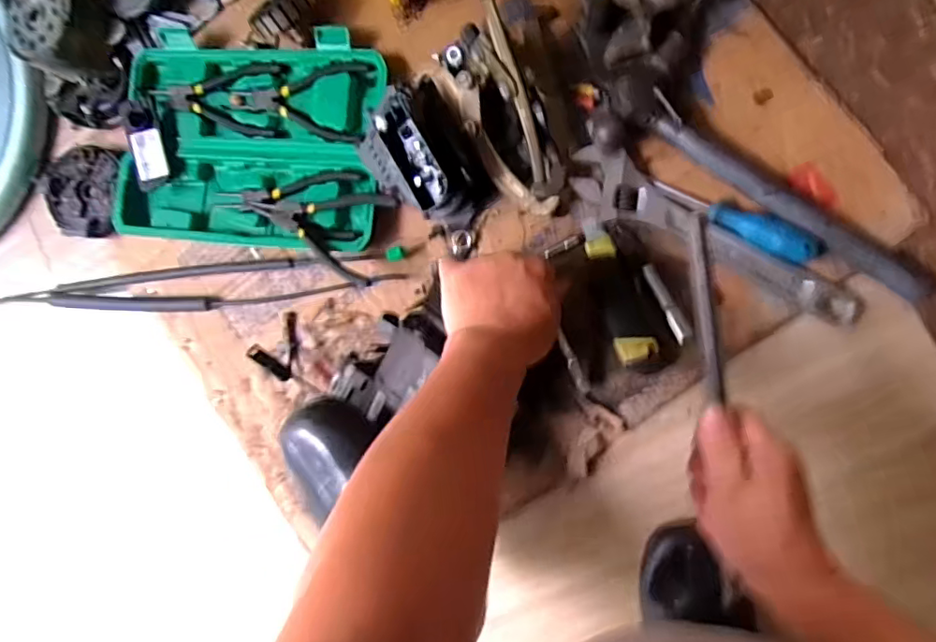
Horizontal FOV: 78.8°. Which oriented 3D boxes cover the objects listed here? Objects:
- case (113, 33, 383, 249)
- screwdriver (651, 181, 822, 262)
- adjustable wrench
[{"bbox_3d":[-0.235,-0.195,0.610,0.312,0.033,0.227,6,92,8],"label":"case"},{"bbox_3d":[0.246,-0.096,0.525,0.152,0.023,0.030,29,95,7],"label":"screwdriver"},{"bbox_3d":[0.228,-0.075,0.534,0.291,0.016,0.056,33,95,7],"label":"adjustable wrench"}]

